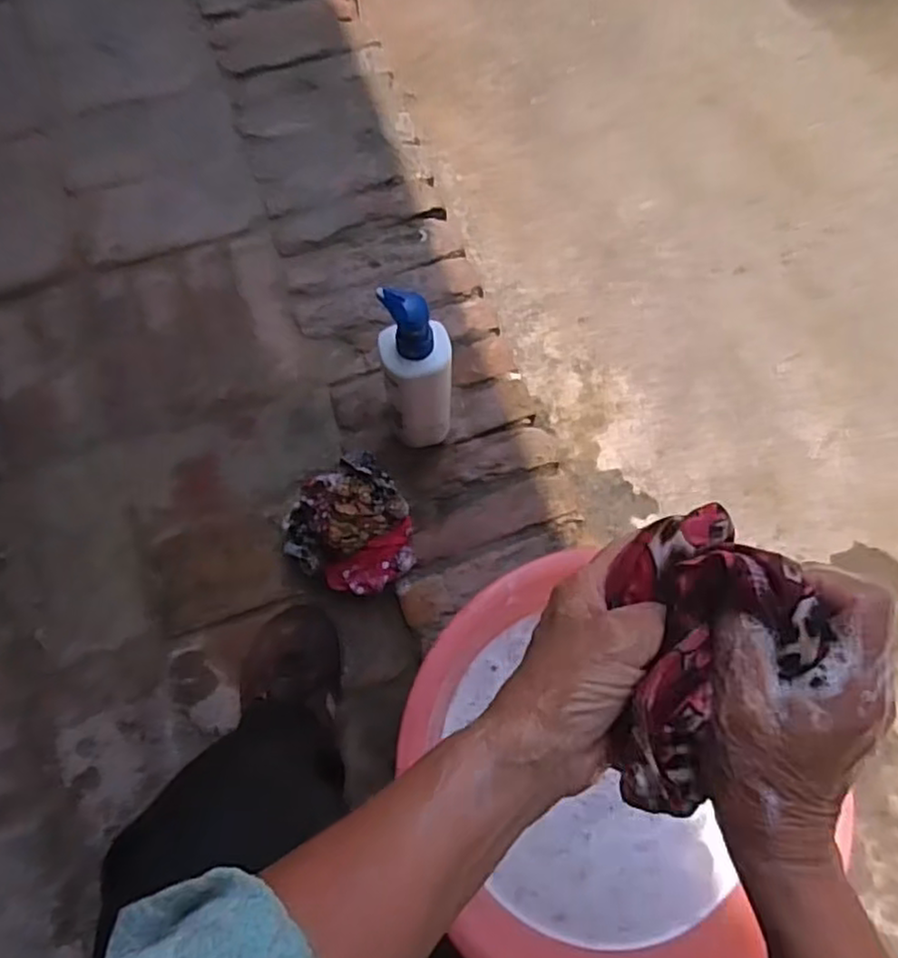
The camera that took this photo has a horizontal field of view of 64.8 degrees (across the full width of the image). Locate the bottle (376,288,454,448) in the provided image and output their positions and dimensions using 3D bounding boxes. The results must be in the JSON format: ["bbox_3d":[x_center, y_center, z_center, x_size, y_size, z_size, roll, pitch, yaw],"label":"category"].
[{"bbox_3d":[-0.031,-0.100,0.730,0.065,0.247,0.059,-5,73,-3],"label":"bottle"}]

